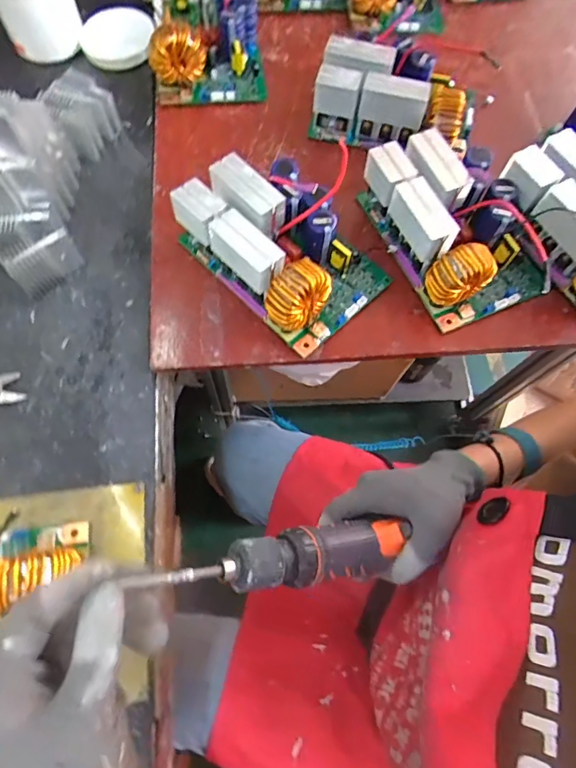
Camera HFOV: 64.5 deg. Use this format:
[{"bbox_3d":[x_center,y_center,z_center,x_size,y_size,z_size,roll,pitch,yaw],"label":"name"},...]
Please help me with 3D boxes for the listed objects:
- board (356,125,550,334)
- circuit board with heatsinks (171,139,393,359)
[{"bbox_3d":[0.186,-0.174,0.479,0.146,0.069,0.186,-22,71,-11],"label":"board"},{"bbox_3d":[-0.001,-0.145,0.463,0.136,0.075,0.191,-41,76,-16],"label":"circuit board with heatsinks"}]

